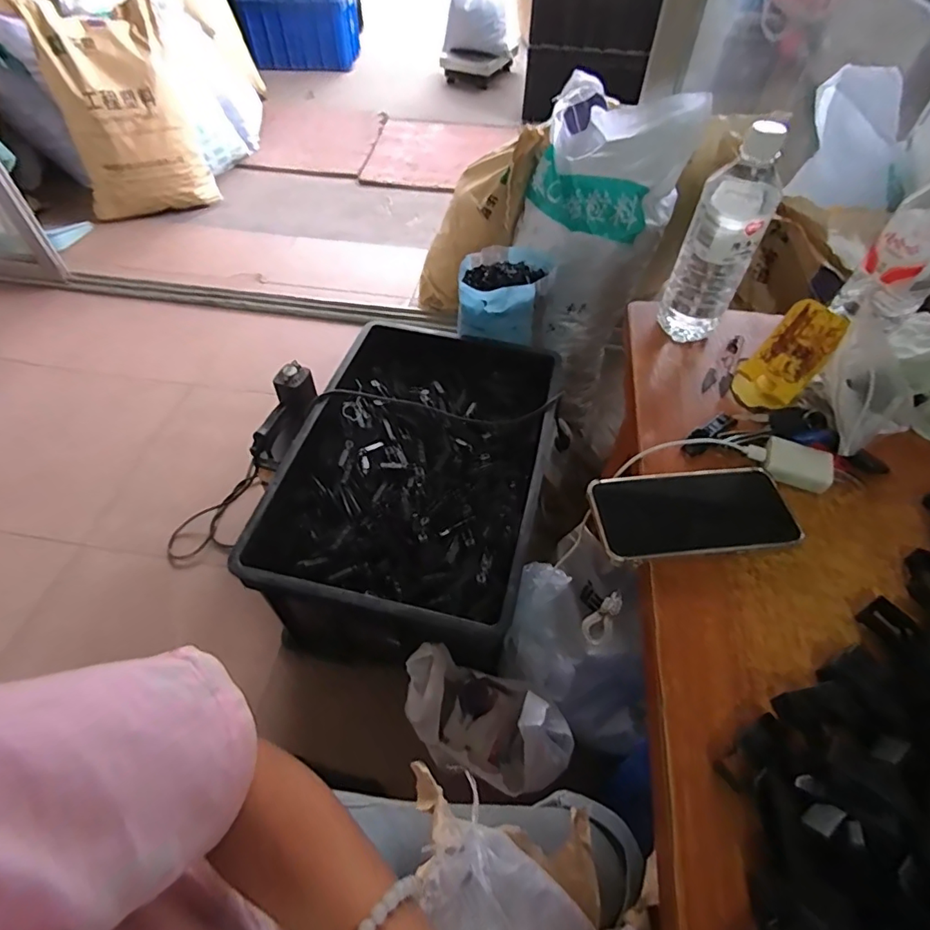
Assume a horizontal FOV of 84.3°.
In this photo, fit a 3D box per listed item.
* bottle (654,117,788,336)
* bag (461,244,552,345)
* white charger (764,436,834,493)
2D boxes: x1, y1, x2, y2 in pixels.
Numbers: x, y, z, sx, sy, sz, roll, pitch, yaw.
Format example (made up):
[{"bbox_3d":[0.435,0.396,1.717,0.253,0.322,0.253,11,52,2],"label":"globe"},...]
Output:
[{"bbox_3d":[0.262,-0.225,0.527,0.066,0.210,0.064,22,54,15],"label":"bottle"},{"bbox_3d":[0.070,-0.357,1.073,0.163,0.119,0.180,1,52,-1],"label":"bag"},{"bbox_3d":[0.304,0.000,0.471,0.054,0.020,0.036,17,53,12],"label":"white charger"}]

